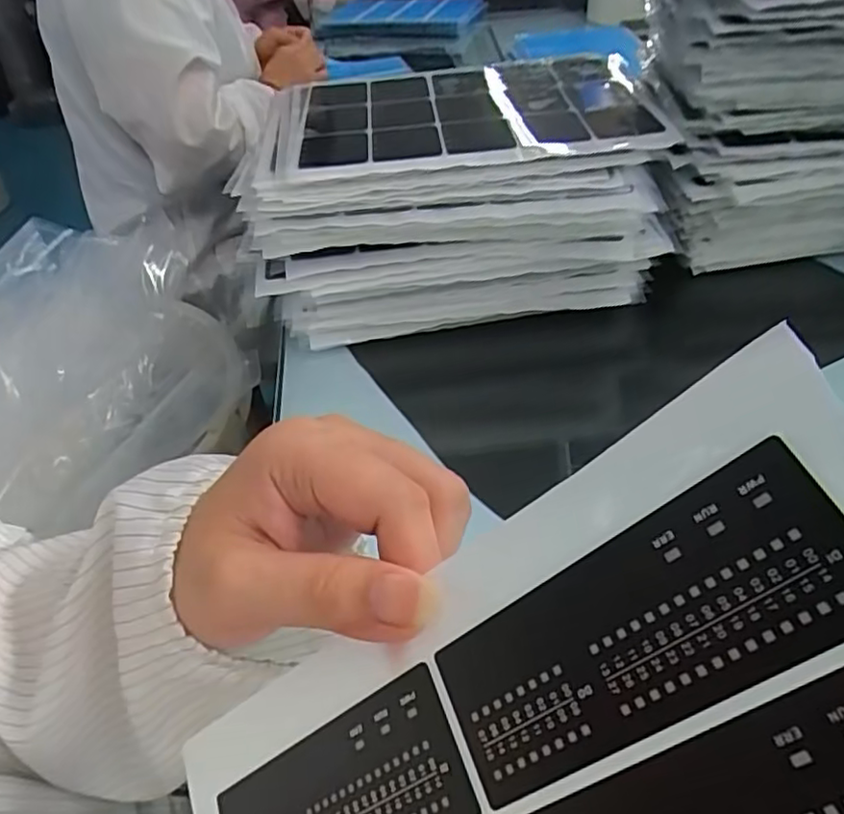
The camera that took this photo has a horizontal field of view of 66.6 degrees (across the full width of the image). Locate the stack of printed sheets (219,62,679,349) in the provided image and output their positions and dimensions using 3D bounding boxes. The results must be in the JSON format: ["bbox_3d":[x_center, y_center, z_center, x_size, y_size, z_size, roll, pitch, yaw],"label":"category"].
[{"bbox_3d":[0.026,-0.179,0.548,0.323,0.139,0.207,-7,43,-1],"label":"stack of printed sheets"}]

